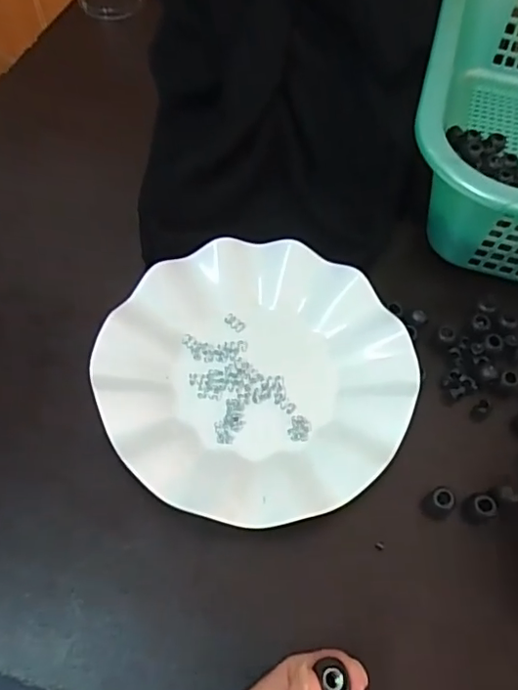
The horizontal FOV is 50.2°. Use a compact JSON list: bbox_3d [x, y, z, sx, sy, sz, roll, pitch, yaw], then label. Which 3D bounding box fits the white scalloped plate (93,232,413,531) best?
[{"bbox_3d":[-0.001,0.015,0.341,0.177,0.024,0.180,0,64,0],"label":"white scalloped plate"}]

